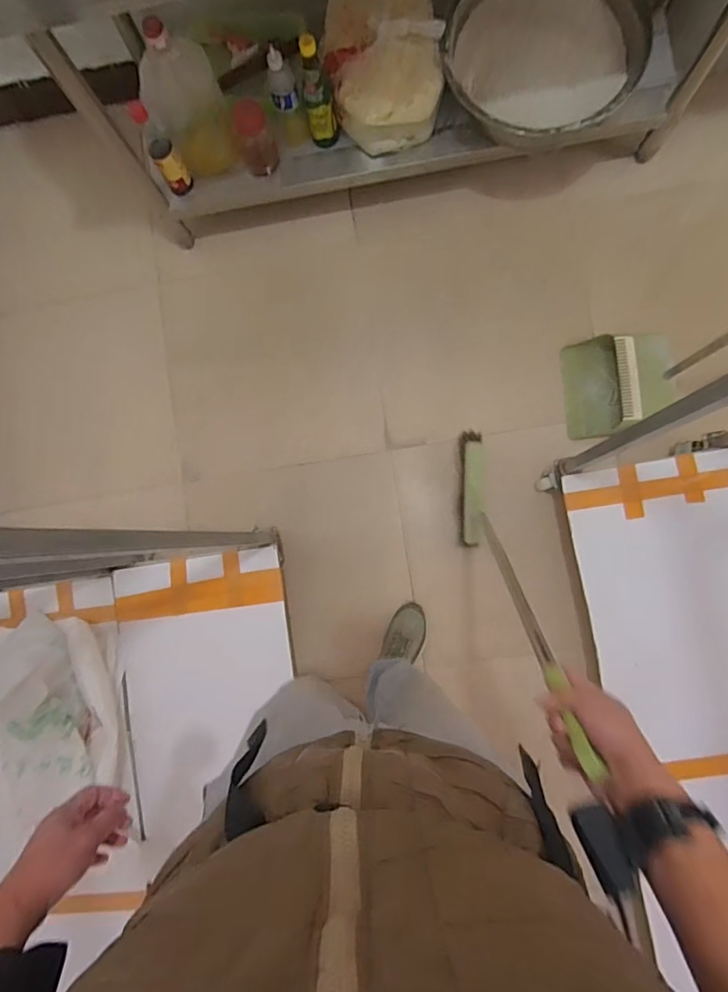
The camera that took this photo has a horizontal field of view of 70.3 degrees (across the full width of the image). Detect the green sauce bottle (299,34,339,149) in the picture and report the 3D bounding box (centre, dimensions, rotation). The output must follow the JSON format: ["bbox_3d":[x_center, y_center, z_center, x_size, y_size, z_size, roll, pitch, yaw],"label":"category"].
[{"bbox_3d":[-0.109,-0.959,1.254,0.070,0.265,0.071,0,87,4],"label":"green sauce bottle"}]

